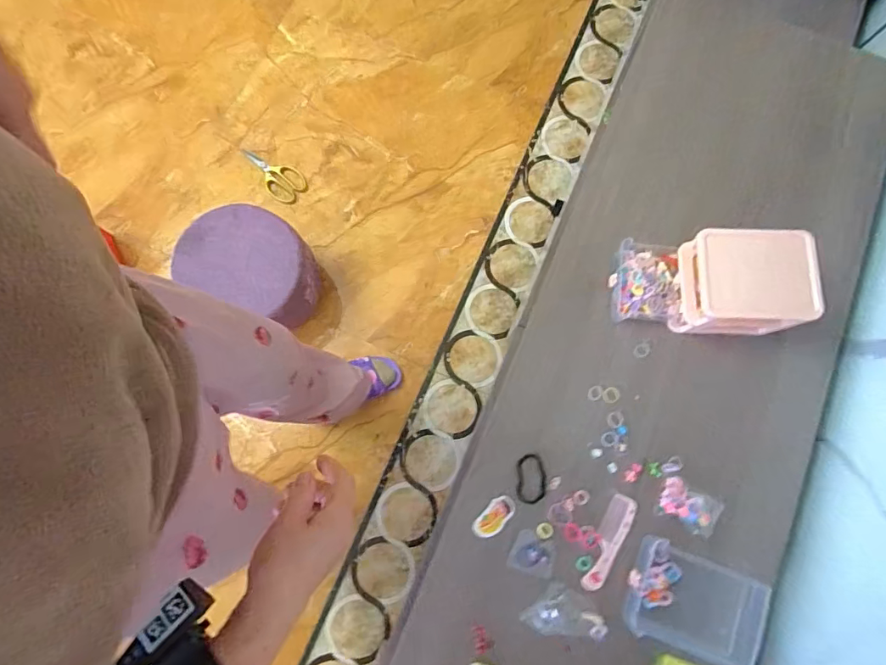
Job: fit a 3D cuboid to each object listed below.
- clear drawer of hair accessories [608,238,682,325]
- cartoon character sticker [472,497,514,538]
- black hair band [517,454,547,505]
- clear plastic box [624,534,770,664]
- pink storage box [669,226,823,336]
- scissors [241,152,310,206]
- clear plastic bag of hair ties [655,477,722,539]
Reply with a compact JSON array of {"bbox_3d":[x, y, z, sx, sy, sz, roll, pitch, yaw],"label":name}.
[{"bbox_3d":[0.314,-0.079,0.744,0.109,0.045,0.125,2,79,0],"label":"clear drawer of hair accessories"},{"bbox_3d":[0.074,0.268,0.687,0.032,0.007,0.070,43,81,7],"label":"cartoon character sticker"},{"bbox_3d":[0.130,0.215,0.695,0.041,0.010,0.070,4,79,0],"label":"black hair band"},{"bbox_3d":[0.338,0.368,0.642,0.170,0.041,0.130,23,79,4],"label":"clear plastic box"},{"bbox_3d":[0.434,-0.072,0.693,0.164,0.115,0.125,3,79,0],"label":"pink storage box"},{"bbox_3d":[-0.455,-0.425,1.257,0.207,0.014,0.098,40,81,7],"label":"scissors"},{"bbox_3d":[0.355,0.252,0.680,0.083,0.016,0.056,29,80,5],"label":"clear plastic bag of hair ties"}]

